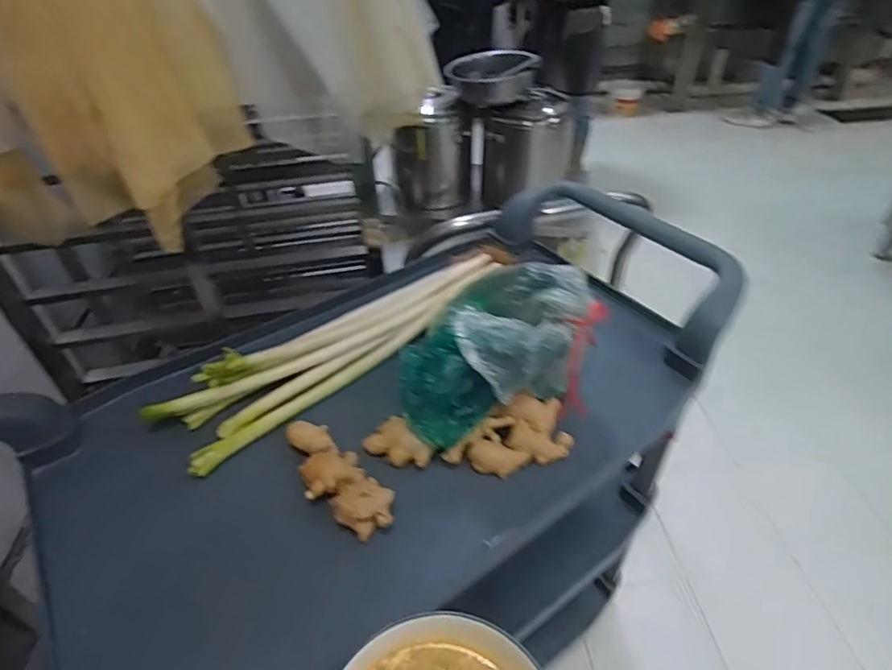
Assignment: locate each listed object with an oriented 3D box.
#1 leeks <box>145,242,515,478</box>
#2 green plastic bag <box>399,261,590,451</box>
[{"bbox_3d":[-0.126,-0.008,0.800,0.574,0.078,0.171,-26,46,-24],"label":"leeks"},{"bbox_3d":[0.067,0.010,0.676,0.191,0.141,0.243,13,44,17],"label":"green plastic bag"}]

